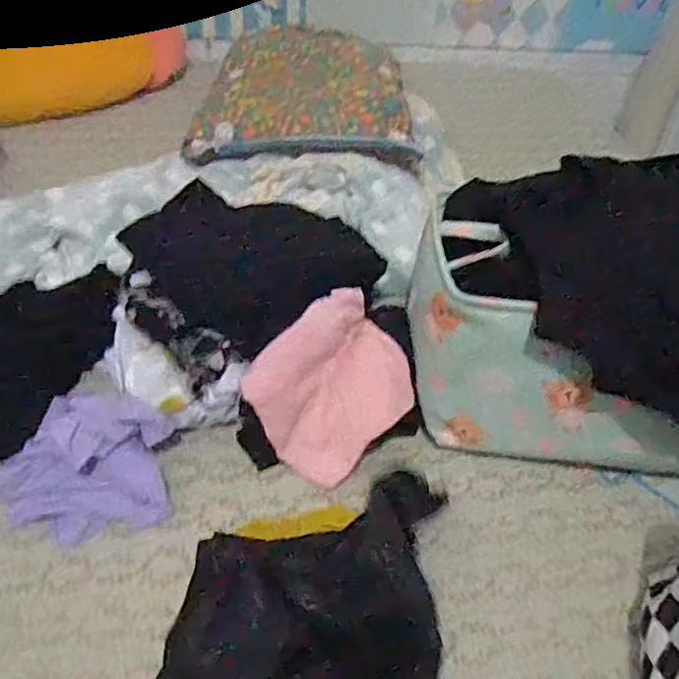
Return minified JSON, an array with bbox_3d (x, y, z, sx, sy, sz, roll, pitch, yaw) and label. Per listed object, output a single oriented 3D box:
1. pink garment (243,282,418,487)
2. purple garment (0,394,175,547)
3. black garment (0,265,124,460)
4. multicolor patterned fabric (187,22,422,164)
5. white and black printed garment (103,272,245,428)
[{"bbox_3d":[-0.009,0.055,0.755,0.173,0.032,0.208,42,79,9],"label":"pink garment"},{"bbox_3d":[-0.295,0.144,0.703,0.215,0.058,0.157,12,50,8],"label":"purple garment"},{"bbox_3d":[-0.434,0.007,0.799,0.212,0.070,0.295,15,50,11],"label":"black garment"},{"bbox_3d":[-0.073,-0.544,1.245,0.421,0.066,0.571,0,46,-4],"label":"multicolor patterned fabric"},{"bbox_3d":[-0.218,0.029,0.759,0.215,0.102,0.120,32,52,24],"label":"white and black printed garment"}]

